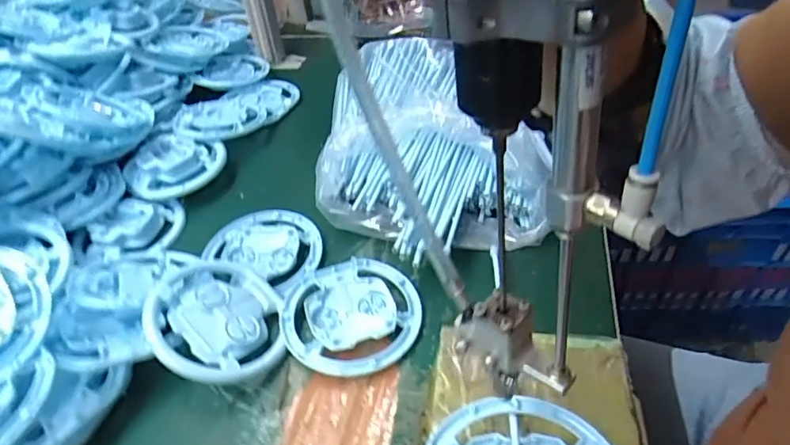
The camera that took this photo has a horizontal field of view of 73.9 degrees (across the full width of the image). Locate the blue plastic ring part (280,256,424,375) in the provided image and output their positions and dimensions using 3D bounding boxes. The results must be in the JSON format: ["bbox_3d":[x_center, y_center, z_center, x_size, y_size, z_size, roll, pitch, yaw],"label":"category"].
[{"bbox_3d":[-0.033,0.070,0.404,0.105,0.012,0.099,-3,42,3],"label":"blue plastic ring part"}]

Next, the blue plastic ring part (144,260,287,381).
[{"bbox_3d":[-0.132,0.072,0.389,0.093,0.017,0.104,-3,47,-30],"label":"blue plastic ring part"}]

